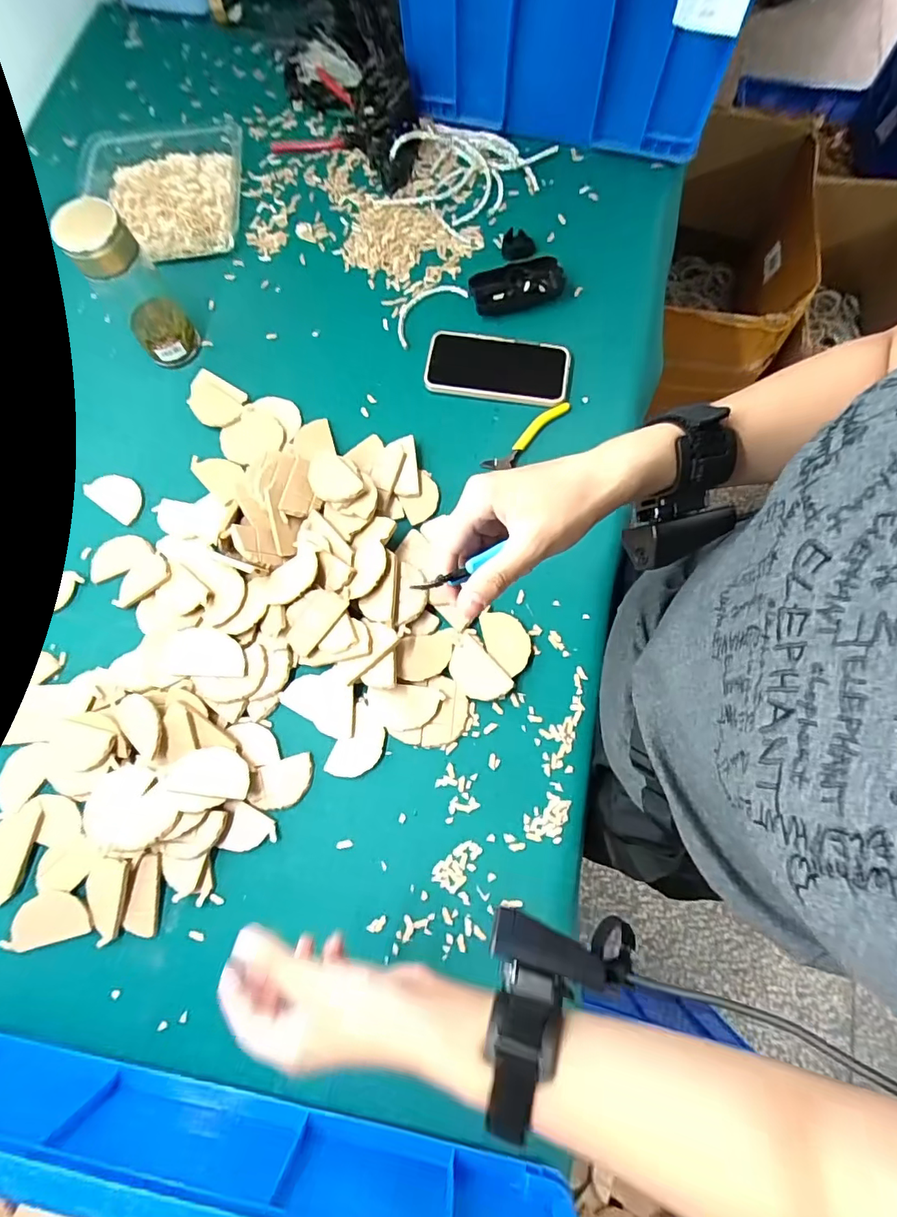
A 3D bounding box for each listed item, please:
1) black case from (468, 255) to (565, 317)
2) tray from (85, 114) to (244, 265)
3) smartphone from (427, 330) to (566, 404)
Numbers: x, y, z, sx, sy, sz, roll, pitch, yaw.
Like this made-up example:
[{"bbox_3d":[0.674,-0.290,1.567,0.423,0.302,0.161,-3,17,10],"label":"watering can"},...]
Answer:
[{"bbox_3d":[0.083,-0.394,0.612,0.111,0.022,0.046,-18,75,-3],"label":"black case"},{"bbox_3d":[-0.386,-0.556,0.670,0.218,0.027,0.218,-8,75,0],"label":"tray"},{"bbox_3d":[0.058,-0.284,0.589,0.162,0.018,0.084,9,76,4],"label":"smartphone"}]

